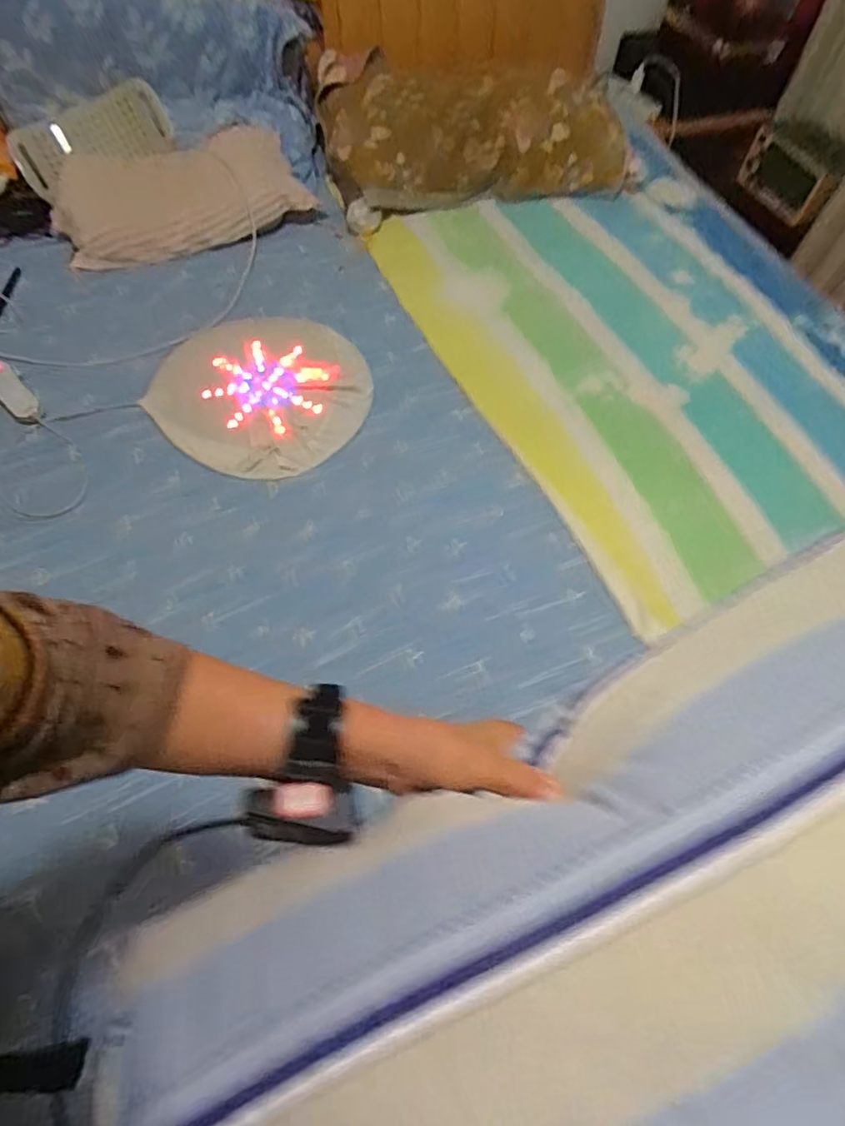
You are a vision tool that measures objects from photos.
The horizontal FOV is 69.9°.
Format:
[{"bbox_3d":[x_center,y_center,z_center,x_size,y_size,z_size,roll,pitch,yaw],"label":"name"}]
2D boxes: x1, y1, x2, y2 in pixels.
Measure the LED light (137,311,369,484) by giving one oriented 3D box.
[{"bbox_3d":[-0.275,-0.306,1.058,0.348,0.048,0.356,2,60,-3],"label":"LED light"}]

